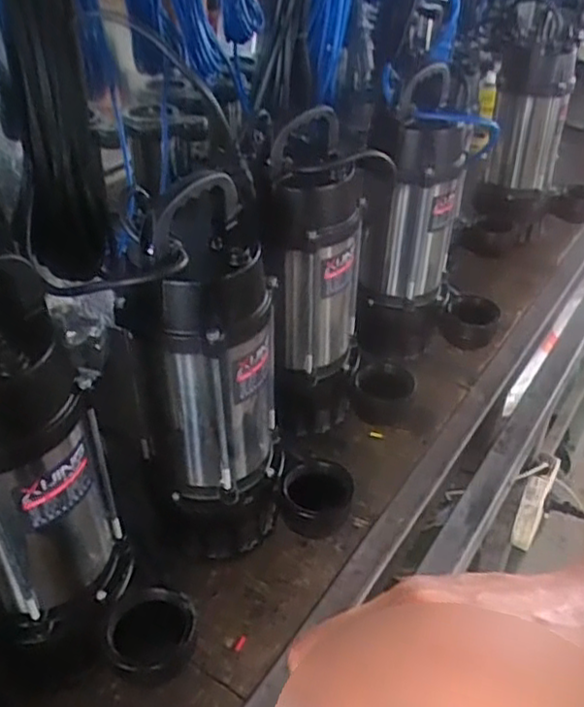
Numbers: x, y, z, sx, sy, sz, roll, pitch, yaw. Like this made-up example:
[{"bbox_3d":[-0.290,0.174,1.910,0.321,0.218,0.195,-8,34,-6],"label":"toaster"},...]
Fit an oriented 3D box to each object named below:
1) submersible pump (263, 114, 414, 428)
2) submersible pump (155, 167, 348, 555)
[{"bbox_3d":[0.066,-0.066,0.761,0.171,0.357,0.120,12,39,15],"label":"submersible pump"},{"bbox_3d":[-0.039,0.043,0.639,0.187,0.384,0.108,5,37,6],"label":"submersible pump"}]

